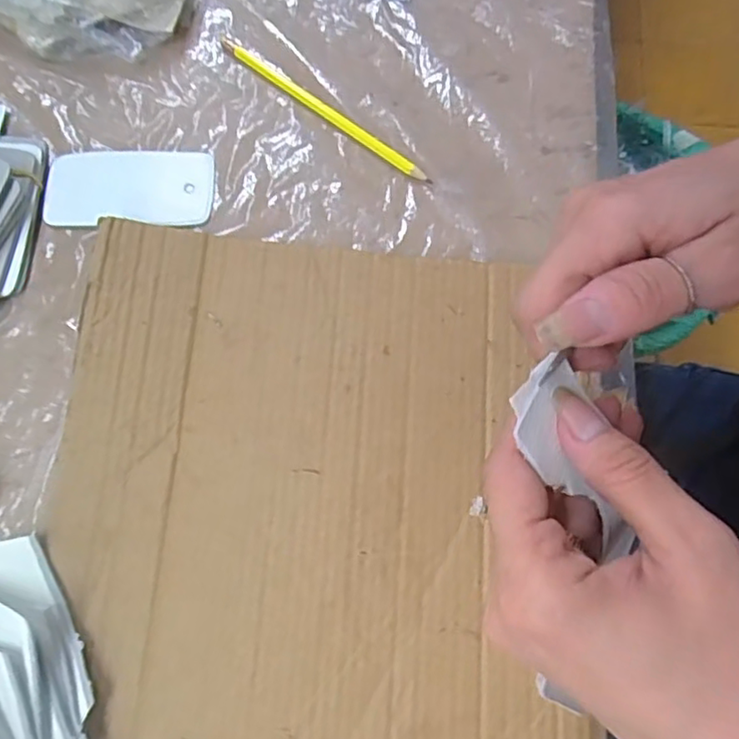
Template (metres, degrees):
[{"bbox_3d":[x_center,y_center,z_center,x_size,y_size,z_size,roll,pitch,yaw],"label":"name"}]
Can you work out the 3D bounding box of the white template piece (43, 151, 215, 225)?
[{"bbox_3d":[-0.152,-0.116,0.392,0.104,0.004,0.053,-2,74,-1],"label":"white template piece"}]

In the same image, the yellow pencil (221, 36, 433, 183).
[{"bbox_3d":[-0.032,-0.171,0.405,0.172,0.004,0.011,38,77,10],"label":"yellow pencil"}]

